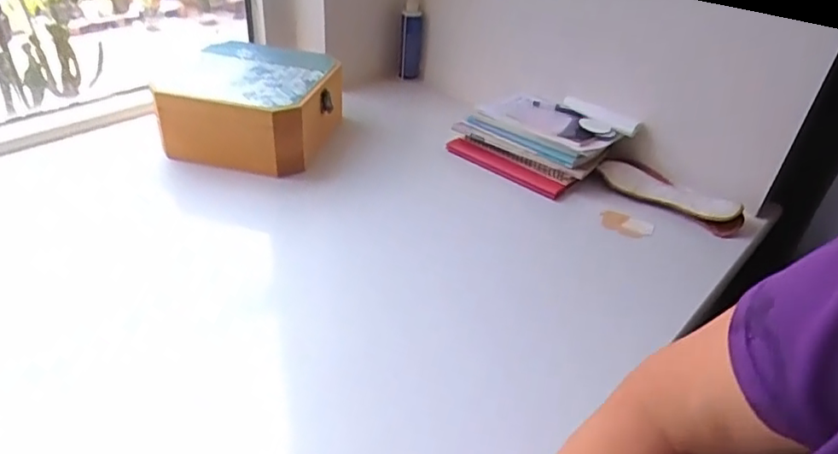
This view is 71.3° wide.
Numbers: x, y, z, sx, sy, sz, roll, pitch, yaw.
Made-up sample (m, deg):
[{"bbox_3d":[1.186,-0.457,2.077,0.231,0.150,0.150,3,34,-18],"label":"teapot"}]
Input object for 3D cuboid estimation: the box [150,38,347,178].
[{"bbox_3d":[-0.251,-0.188,0.914,0.233,0.112,0.225,8,36,5],"label":"box"}]

